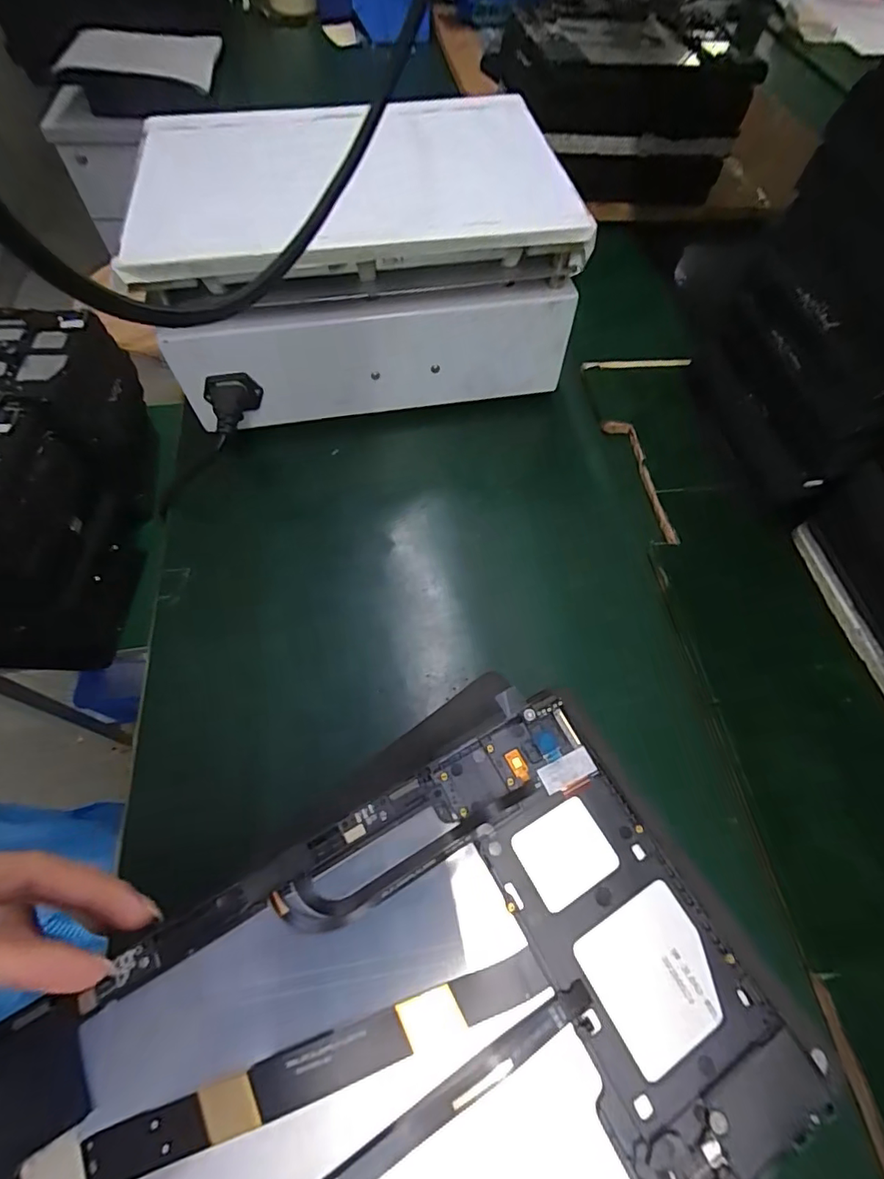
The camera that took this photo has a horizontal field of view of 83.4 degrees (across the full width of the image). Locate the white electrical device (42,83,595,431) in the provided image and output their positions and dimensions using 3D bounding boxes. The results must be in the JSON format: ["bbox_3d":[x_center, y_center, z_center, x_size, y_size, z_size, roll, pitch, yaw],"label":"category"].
[{"bbox_3d":[-0.062,-0.289,0.429,0.323,0.140,0.262,-9,62,-5],"label":"white electrical device"}]

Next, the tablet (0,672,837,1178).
[{"bbox_3d":[-0.022,0.144,0.157,0.238,0.008,0.166,-28,65,-14],"label":"tablet"}]

